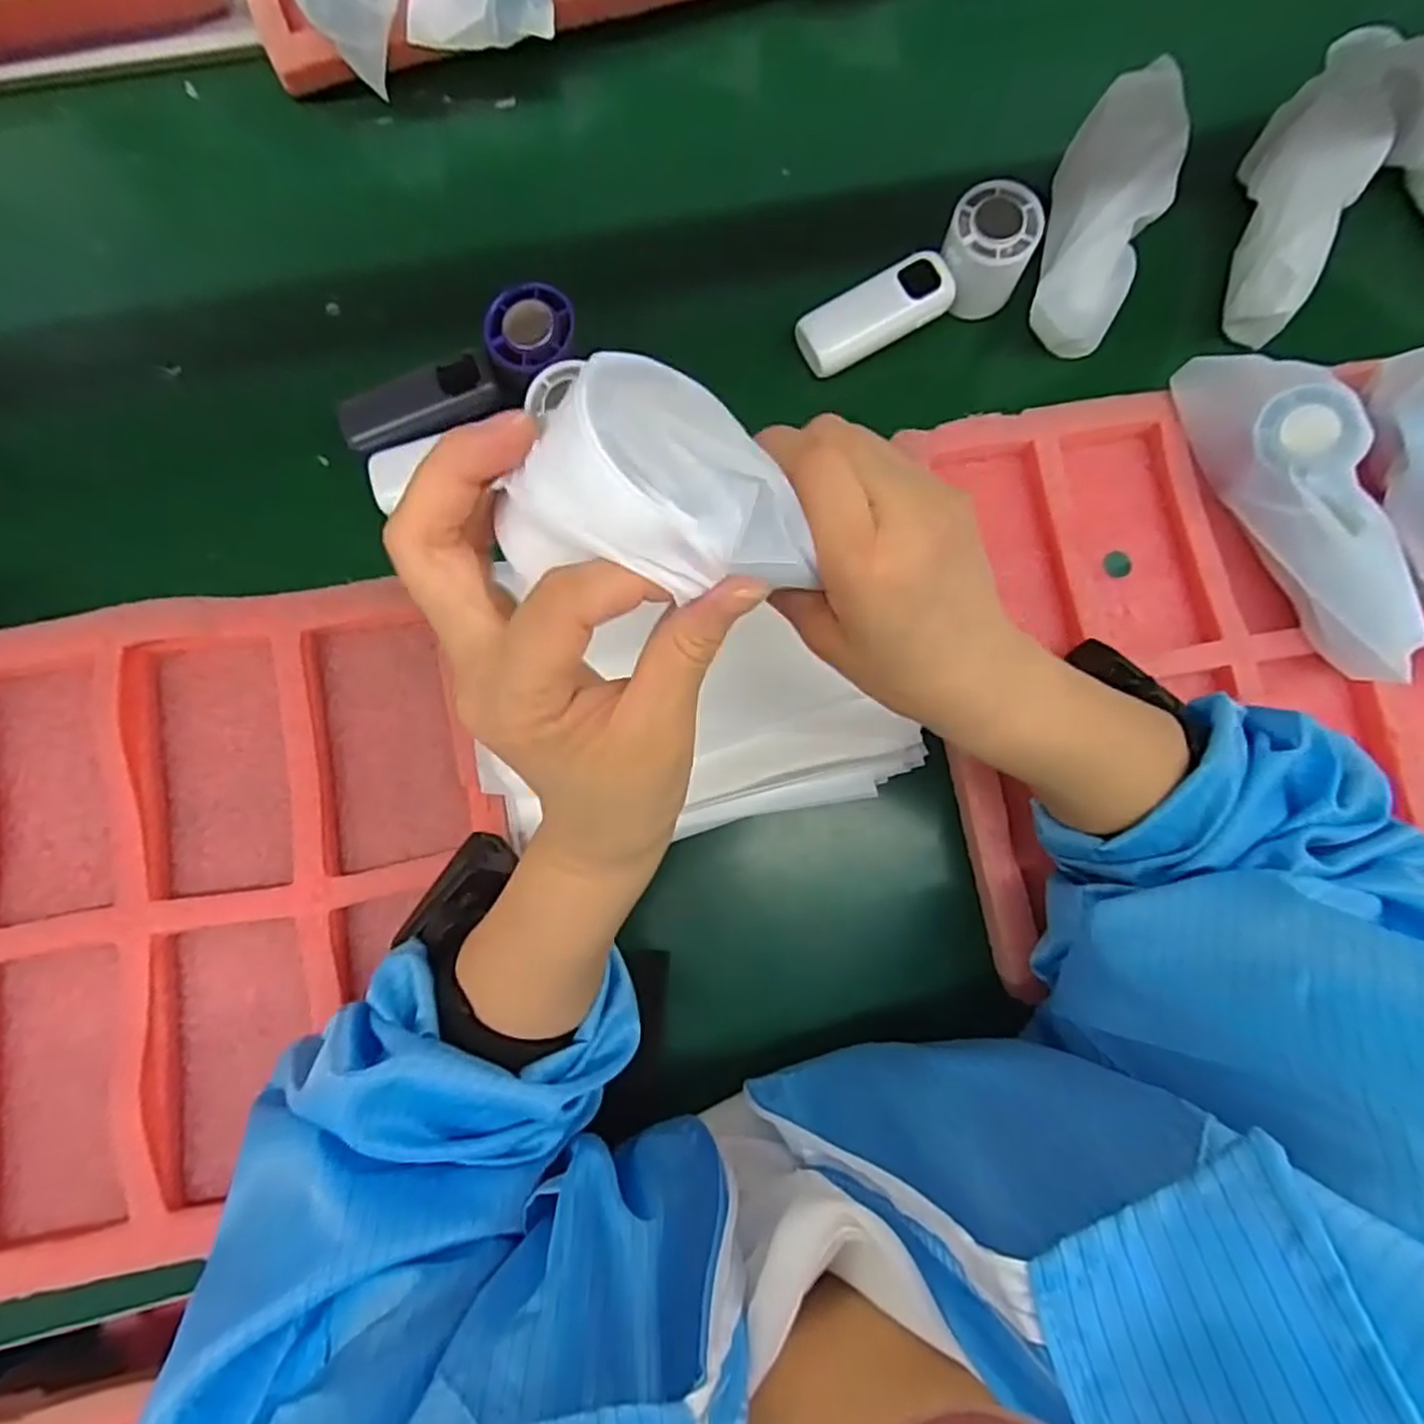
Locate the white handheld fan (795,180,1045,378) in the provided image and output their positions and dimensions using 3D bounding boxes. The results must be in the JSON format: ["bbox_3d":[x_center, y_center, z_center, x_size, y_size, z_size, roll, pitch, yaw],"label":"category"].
[{"bbox_3d":[0.129,-0.270,0.458,0.156,0.047,0.049,-28,83,5],"label":"white handheld fan"}]

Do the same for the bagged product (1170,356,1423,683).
[{"bbox_3d":[0.341,-0.118,0.413,0.063,0.062,0.204,-18,82,-6],"label":"bagged product"}]

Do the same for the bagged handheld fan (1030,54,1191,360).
[{"bbox_3d":[0.256,-0.331,0.461,0.065,0.047,0.186,23,80,0],"label":"bagged handheld fan"}]

